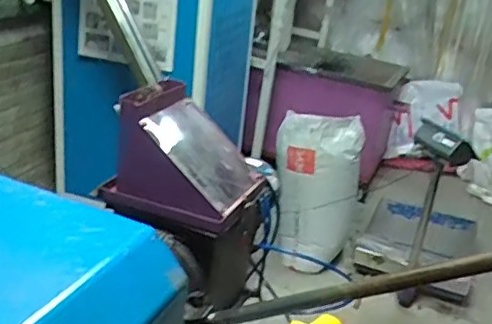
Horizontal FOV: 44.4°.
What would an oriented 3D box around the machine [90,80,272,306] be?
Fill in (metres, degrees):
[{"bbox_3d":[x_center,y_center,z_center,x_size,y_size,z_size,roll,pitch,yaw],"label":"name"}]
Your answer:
[{"bbox_3d":[-0.116,-0.013,1.226,0.265,0.217,0.248,13,24,12],"label":"machine"}]

